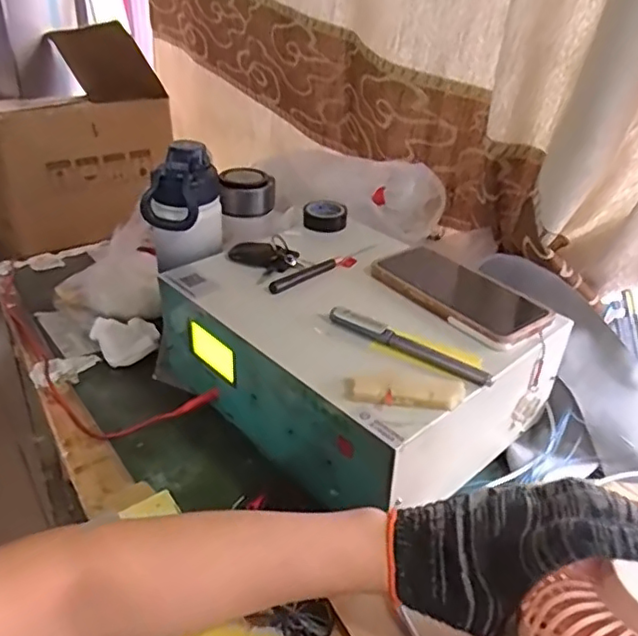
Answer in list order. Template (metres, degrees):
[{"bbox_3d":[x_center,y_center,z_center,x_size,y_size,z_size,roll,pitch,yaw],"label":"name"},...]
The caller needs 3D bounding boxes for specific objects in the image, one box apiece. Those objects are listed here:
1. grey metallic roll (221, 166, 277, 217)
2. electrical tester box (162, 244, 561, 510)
[{"bbox_3d":[-0.082,-0.144,0.702,0.062,0.040,0.061,3,33,-2],"label":"grey metallic roll"},{"bbox_3d":[0.029,0.029,0.595,0.249,0.121,0.308,-25,42,-36],"label":"electrical tester box"}]

